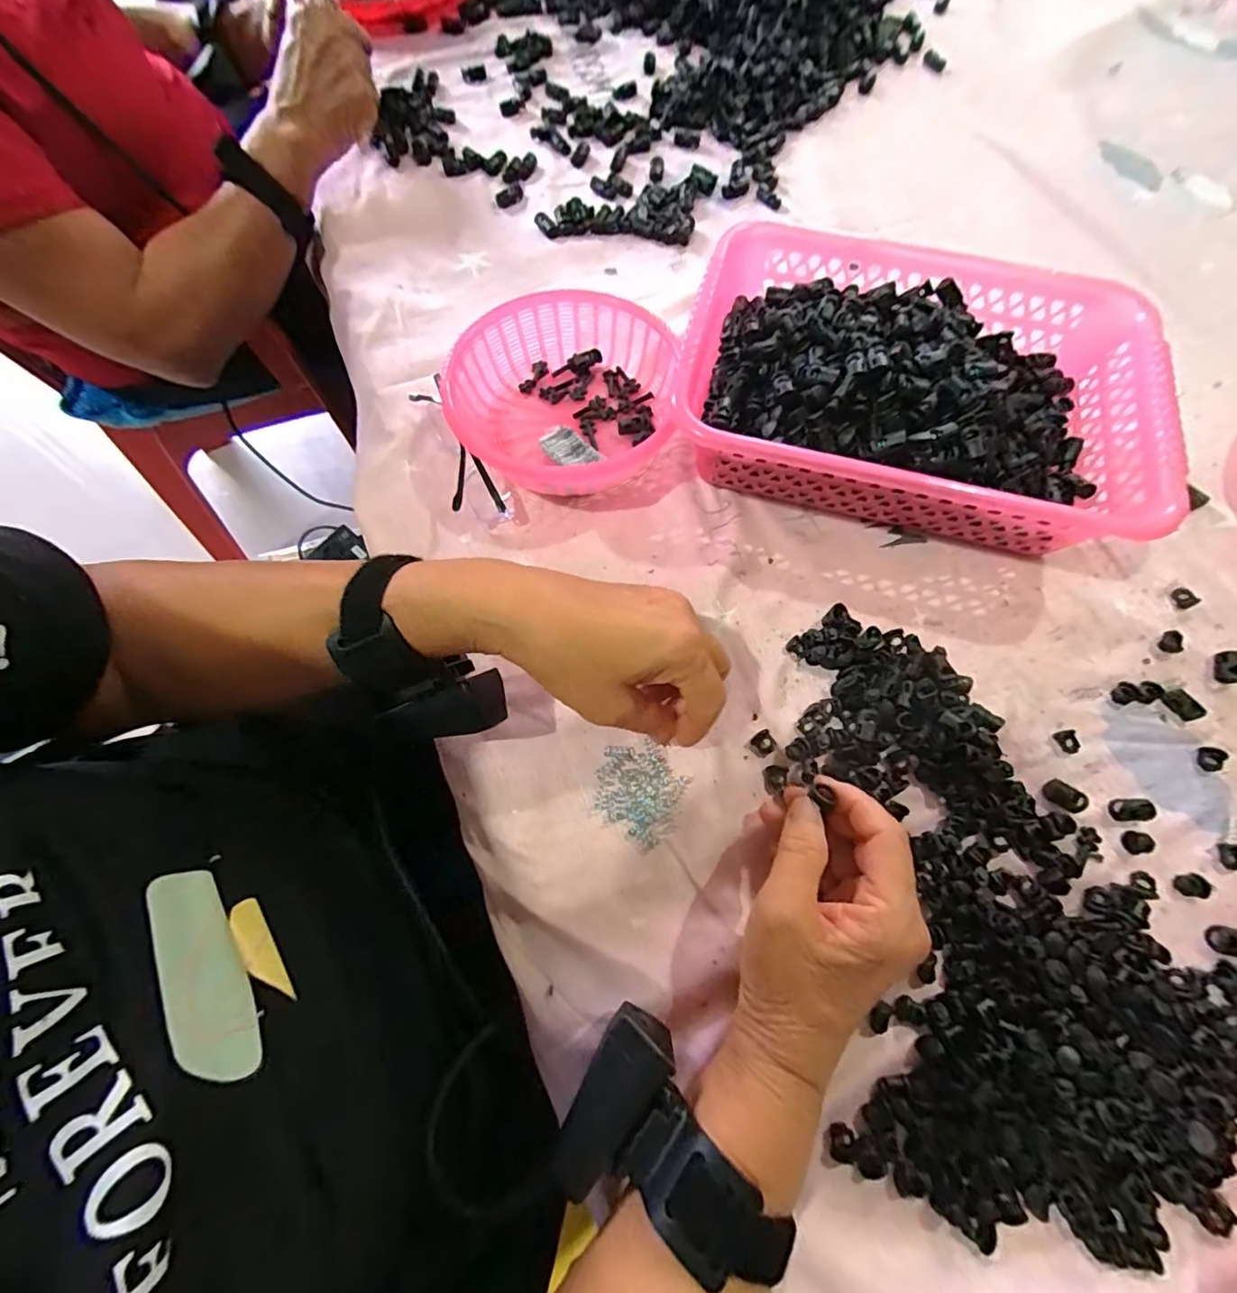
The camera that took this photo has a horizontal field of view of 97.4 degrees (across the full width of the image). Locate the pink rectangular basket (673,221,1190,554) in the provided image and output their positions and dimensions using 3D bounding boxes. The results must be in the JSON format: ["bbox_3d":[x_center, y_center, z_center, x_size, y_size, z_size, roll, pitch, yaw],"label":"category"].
[{"bbox_3d":[0.204,-0.183,0.390,0.302,0.081,0.215,14,69,5],"label":"pink rectangular basket"}]

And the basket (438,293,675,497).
[{"bbox_3d":[-0.040,-0.183,0.401,0.155,0.050,0.168,0,69,0],"label":"basket"}]

